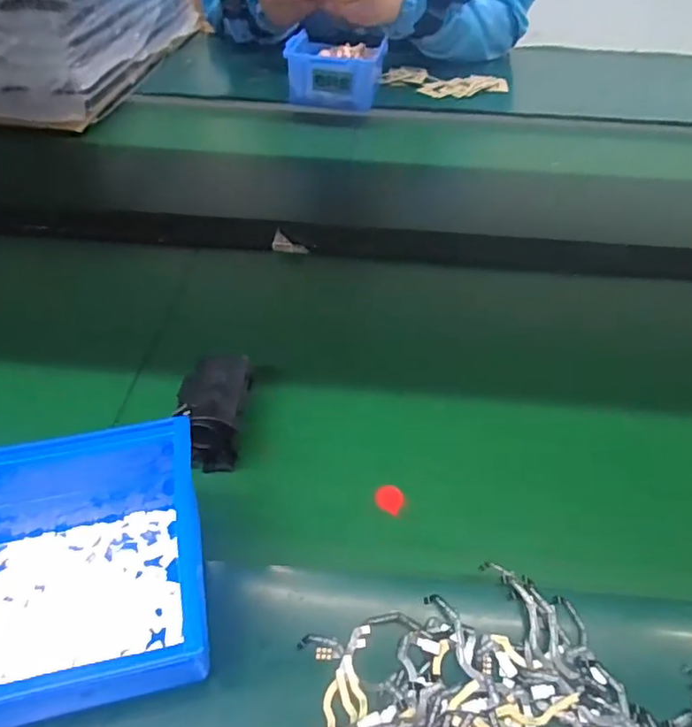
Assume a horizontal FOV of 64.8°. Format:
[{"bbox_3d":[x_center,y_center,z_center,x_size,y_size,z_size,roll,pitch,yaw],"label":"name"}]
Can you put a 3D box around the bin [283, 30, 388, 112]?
[{"bbox_3d":[-0.014,-0.401,0.751,0.126,0.064,0.111,10,48,7],"label":"bin"}]

